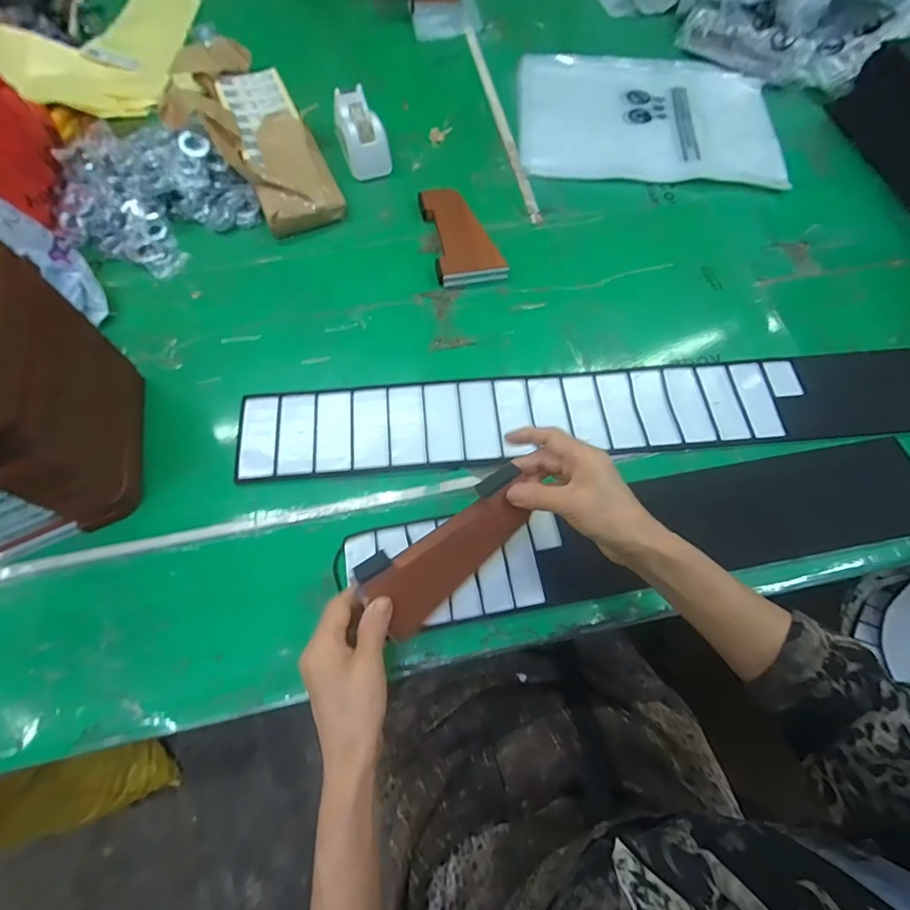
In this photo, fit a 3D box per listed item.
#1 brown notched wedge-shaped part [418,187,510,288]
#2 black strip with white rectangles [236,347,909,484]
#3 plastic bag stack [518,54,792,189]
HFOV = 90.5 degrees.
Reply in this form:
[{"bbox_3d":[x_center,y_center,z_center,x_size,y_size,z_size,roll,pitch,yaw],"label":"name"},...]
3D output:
[{"bbox_3d":[0.004,-0.275,0.559,0.079,0.019,0.152,-14,66,-7],"label":"brown notched wedge-shaped part"},{"bbox_3d":[0.154,-0.047,0.470,0.725,0.005,0.099,-5,65,-3],"label":"black strip with white rectangles"},{"bbox_3d":[0.278,-0.504,0.666,0.356,0.020,0.281,4,65,1],"label":"plastic bag stack"}]

